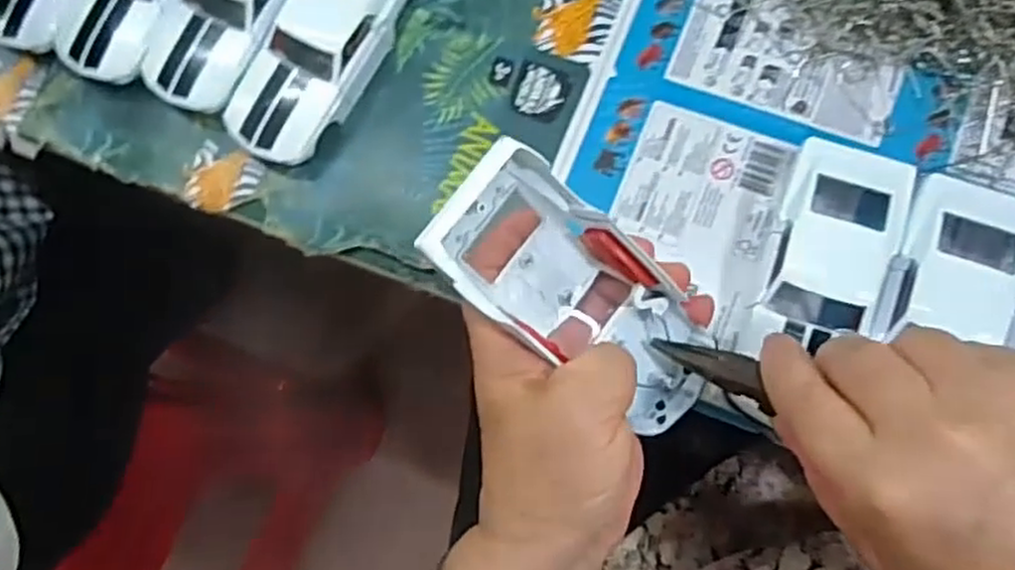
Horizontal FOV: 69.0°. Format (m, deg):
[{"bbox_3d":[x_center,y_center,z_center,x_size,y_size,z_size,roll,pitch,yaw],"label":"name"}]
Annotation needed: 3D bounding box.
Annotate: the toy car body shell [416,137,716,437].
[{"bbox_3d":[0.028,0.004,0.282,0.129,0.030,0.055,40,86,-22],"label":"toy car body shell"}]

